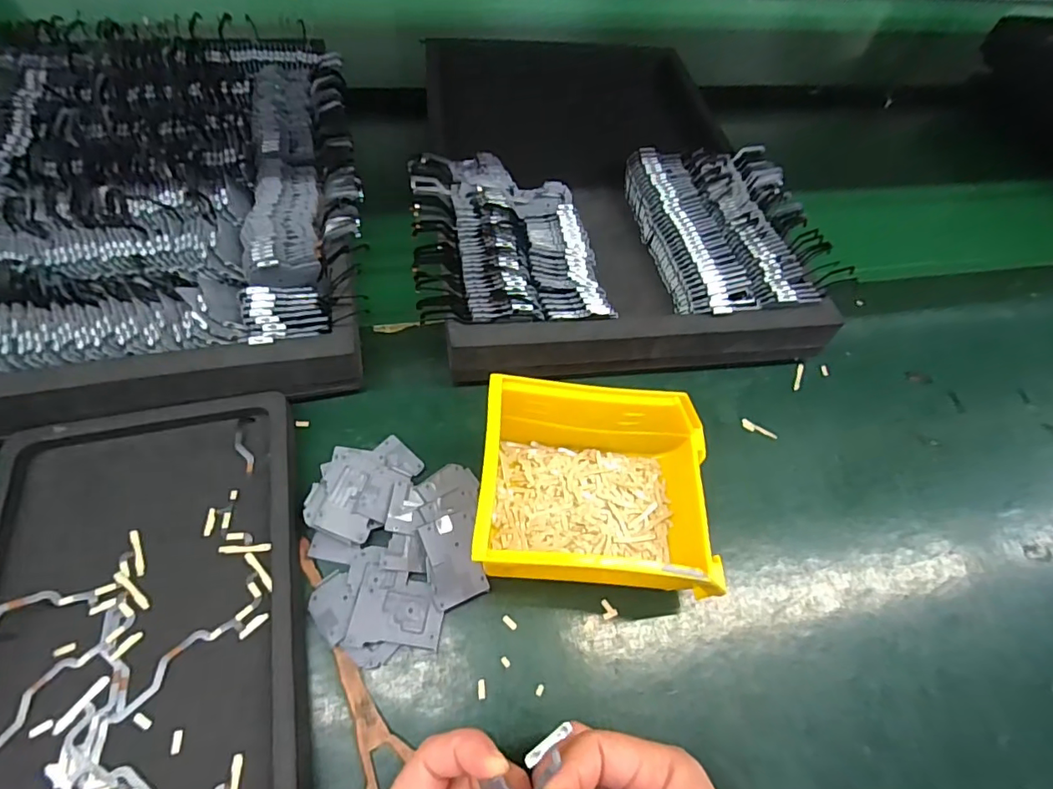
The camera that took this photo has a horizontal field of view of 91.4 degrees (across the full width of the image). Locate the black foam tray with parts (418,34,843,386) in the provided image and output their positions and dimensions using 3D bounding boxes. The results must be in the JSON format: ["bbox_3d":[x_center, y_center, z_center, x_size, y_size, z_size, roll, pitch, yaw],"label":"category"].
[{"bbox_3d":[0.061,-0.182,0.461,0.316,0.070,0.384,-4,57,-9],"label":"black foam tray with parts"}]

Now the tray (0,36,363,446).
[{"bbox_3d":[-0.293,-0.155,0.410,0.306,0.068,0.415,-10,59,-13],"label":"tray"}]

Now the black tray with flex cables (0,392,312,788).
[{"bbox_3d":[-0.199,0.119,0.258,0.159,0.028,0.245,-10,59,-13],"label":"black tray with flex cables"}]

